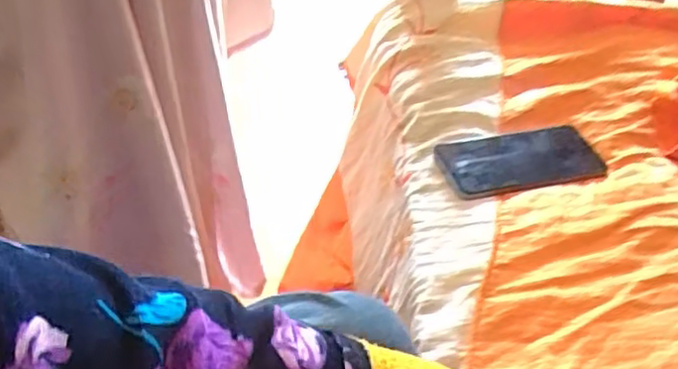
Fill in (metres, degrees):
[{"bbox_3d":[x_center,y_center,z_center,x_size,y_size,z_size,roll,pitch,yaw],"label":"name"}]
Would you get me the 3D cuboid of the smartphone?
[{"bbox_3d":[0.180,-0.025,0.661,0.159,0.008,0.079,-9,42,-15],"label":"smartphone"}]

